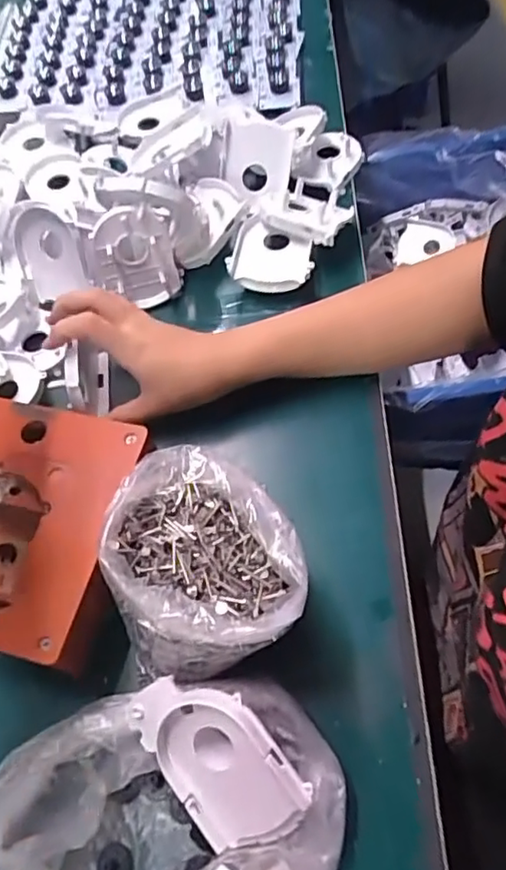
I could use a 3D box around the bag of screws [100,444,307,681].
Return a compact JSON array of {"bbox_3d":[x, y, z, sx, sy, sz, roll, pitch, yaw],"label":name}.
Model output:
[{"bbox_3d":[-0.026,0.074,0.351,0.102,0.095,0.119,-18,60,-3],"label":"bag of screws"}]

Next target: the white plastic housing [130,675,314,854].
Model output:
[{"bbox_3d":[-0.019,0.172,0.321,0.067,0.012,0.100,-45,81,19],"label":"white plastic housing"}]

